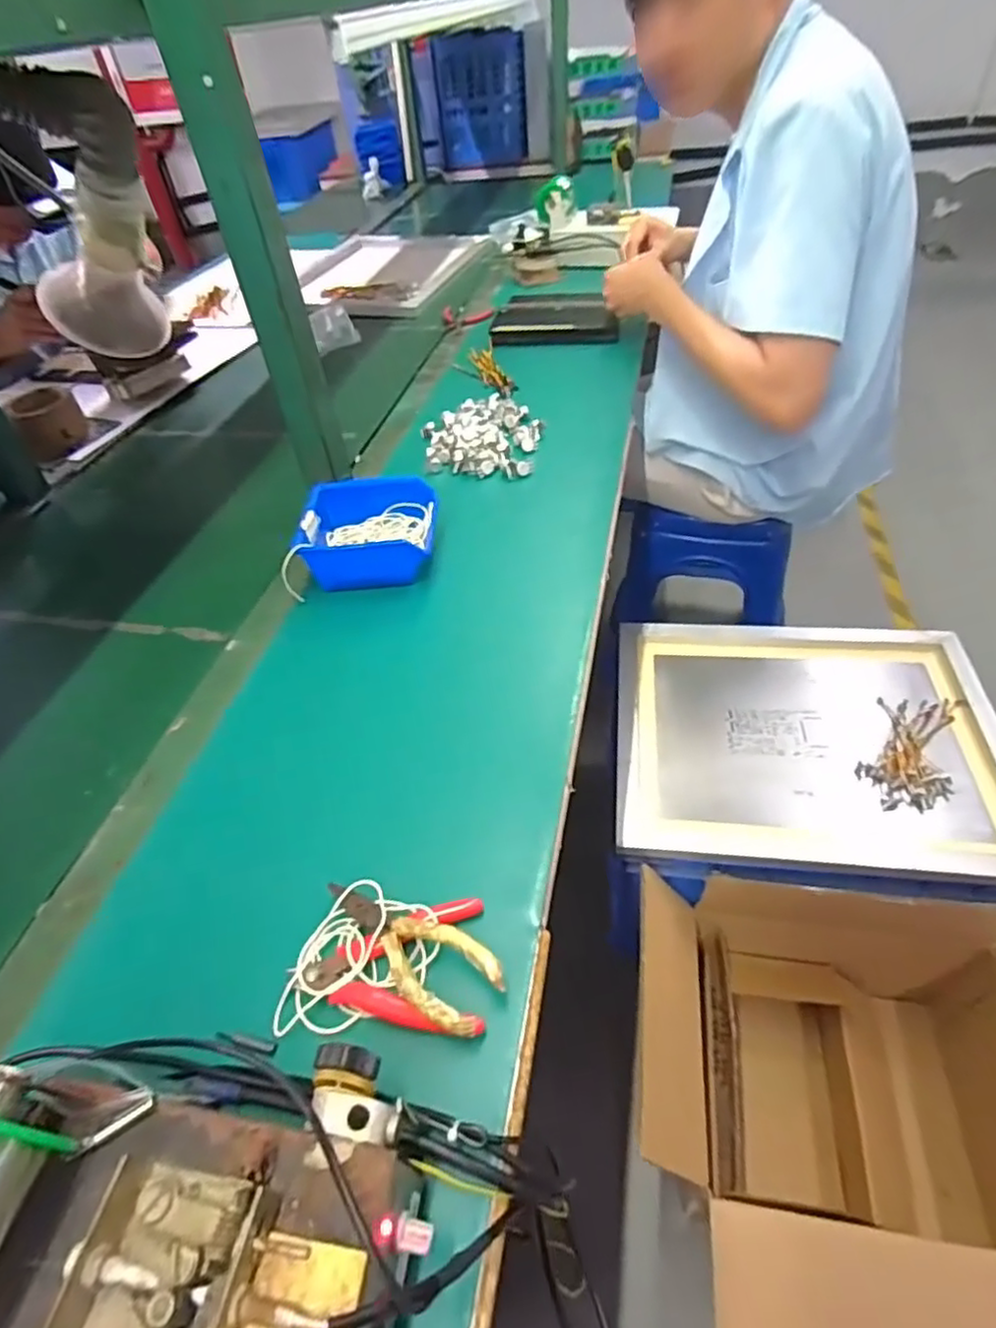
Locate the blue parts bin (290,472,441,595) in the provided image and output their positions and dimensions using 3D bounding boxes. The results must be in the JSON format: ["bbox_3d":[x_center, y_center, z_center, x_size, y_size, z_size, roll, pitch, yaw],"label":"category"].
[{"bbox_3d":[-0.131,-0.138,0.691,0.135,0.063,0.127,-3,46,4],"label":"blue parts bin"}]

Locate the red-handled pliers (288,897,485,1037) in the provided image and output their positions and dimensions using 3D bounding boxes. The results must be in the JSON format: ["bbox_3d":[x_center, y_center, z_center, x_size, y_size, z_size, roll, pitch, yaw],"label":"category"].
[{"bbox_3d":[-0.067,0.180,0.391,0.113,0.020,0.079,-5,46,2],"label":"red-handled pliers"}]

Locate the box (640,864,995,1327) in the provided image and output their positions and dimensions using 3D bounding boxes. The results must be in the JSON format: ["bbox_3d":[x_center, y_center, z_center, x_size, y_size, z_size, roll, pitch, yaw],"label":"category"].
[{"bbox_3d":[0.468,0.535,0.777,0.595,0.330,0.543,3,46,10],"label":"box"}]

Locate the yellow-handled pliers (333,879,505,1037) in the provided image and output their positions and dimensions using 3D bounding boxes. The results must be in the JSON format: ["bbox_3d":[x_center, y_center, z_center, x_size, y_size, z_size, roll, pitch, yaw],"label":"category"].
[{"bbox_3d":[-0.058,0.171,0.397,0.128,0.021,0.045,25,53,27],"label":"yellow-handled pliers"}]

